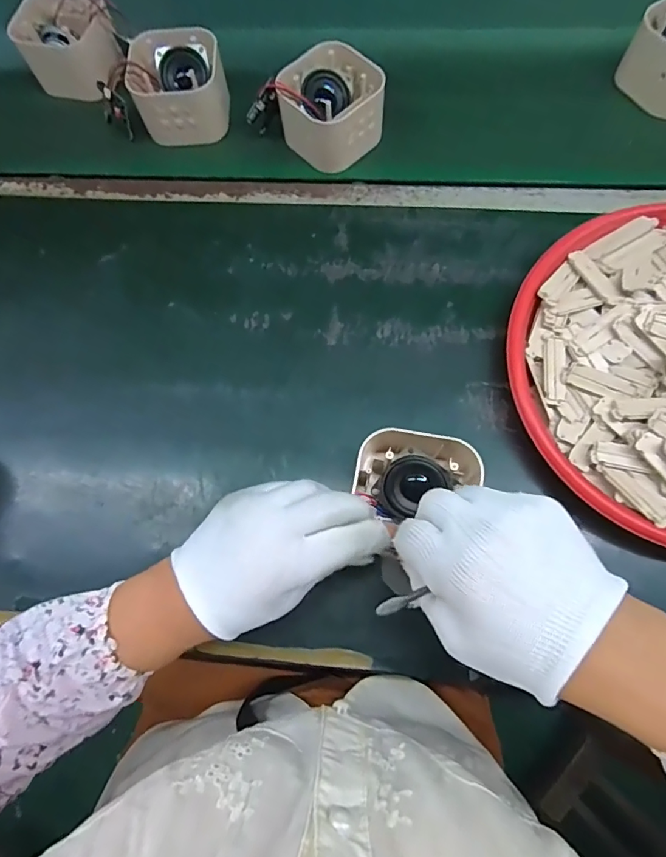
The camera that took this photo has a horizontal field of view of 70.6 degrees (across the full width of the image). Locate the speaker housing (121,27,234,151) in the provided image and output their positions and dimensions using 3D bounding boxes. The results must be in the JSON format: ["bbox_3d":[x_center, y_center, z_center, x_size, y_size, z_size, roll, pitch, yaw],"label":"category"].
[{"bbox_3d":[-0.156,-0.348,0.482,0.091,0.059,0.075,-9,73,-1],"label":"speaker housing"}]

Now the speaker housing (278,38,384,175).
[{"bbox_3d":[-0.002,-0.319,0.466,0.087,0.060,0.082,-37,76,-9],"label":"speaker housing"}]

